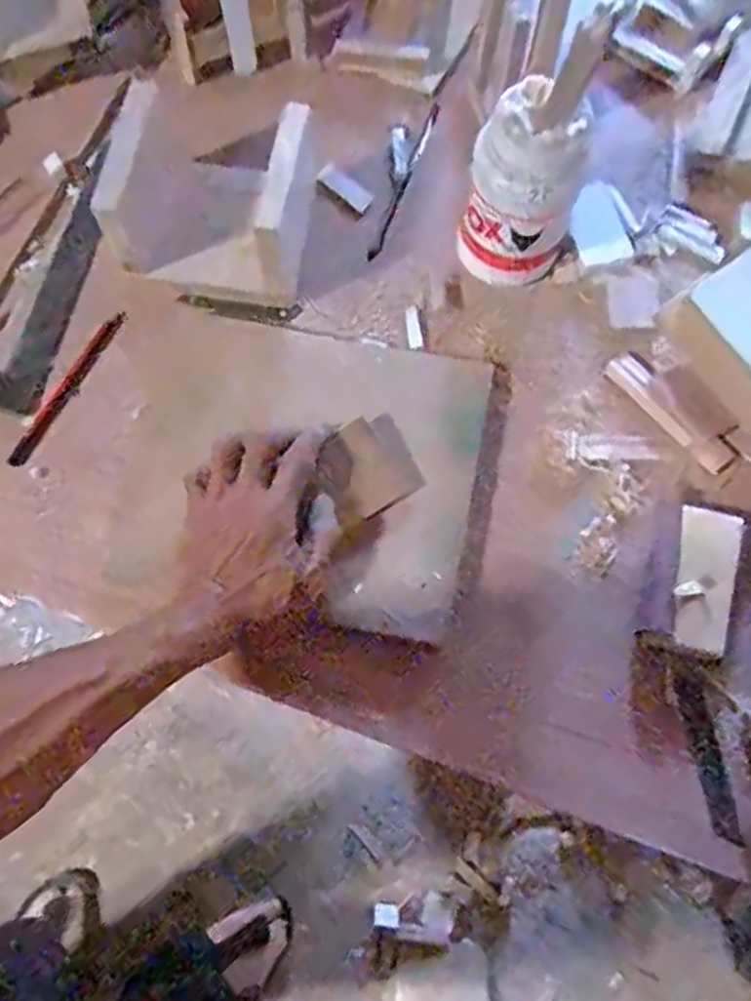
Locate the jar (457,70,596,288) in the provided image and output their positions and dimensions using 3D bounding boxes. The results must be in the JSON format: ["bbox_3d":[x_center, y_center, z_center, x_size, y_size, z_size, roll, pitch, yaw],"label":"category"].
[{"bbox_3d":[0.103,-0.218,0.525,0.077,0.128,0.071,18,74,5],"label":"jar"}]

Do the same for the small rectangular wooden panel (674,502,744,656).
[{"bbox_3d":[0.221,0.052,0.496,0.037,0.005,0.097,8,69,19],"label":"small rectangular wooden panel"}]

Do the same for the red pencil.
[{"bbox_3d":[-0.225,-0.083,0.545,0.013,0.004,0.135,28,75,7],"label":"red pencil"}]

